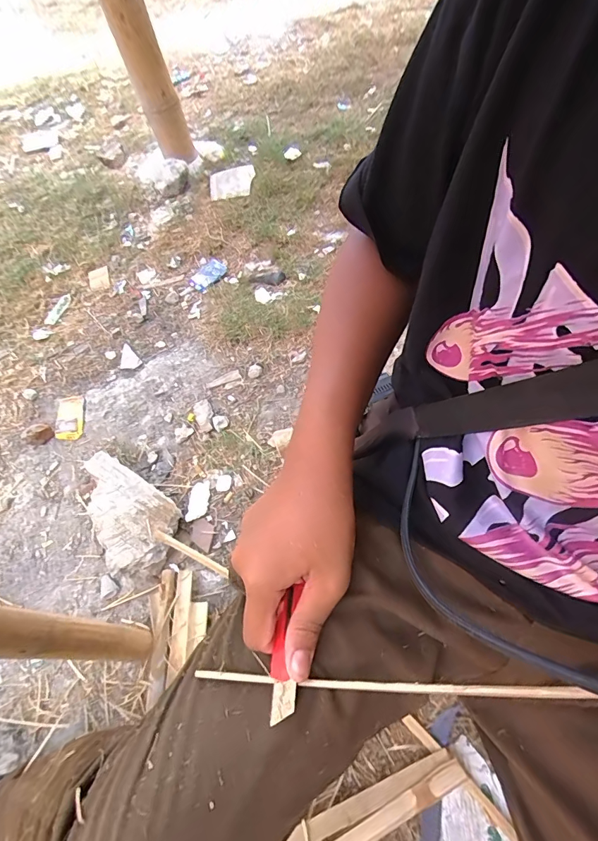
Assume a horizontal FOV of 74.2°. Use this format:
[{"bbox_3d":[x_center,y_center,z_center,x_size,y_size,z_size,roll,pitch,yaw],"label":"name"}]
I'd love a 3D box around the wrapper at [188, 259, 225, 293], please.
[{"bbox_3d":[-0.261,-0.418,1.131,0.066,0.019,0.116,24,66,19],"label":"wrapper"}]

